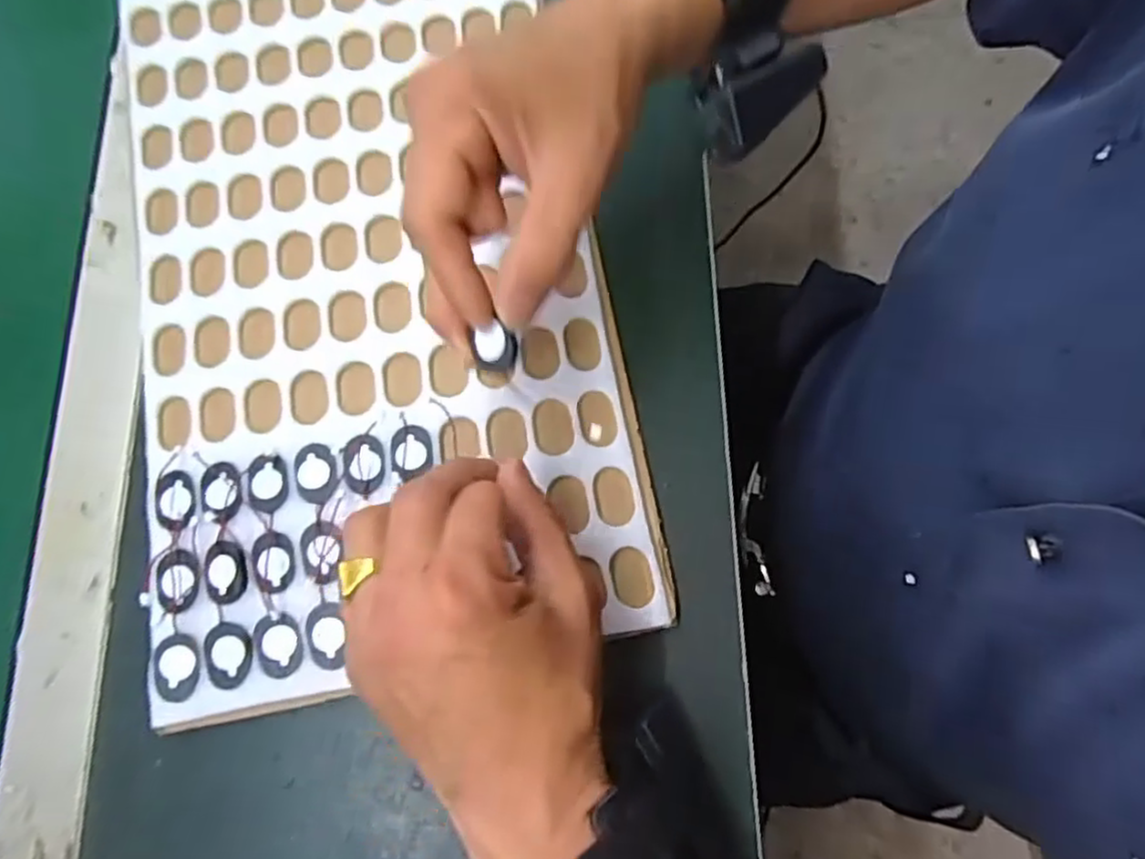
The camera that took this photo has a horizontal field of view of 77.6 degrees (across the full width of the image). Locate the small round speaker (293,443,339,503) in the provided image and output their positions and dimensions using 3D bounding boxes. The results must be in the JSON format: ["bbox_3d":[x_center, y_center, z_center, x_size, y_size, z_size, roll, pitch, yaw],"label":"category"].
[{"bbox_3d":[-0.123,0.020,0.340,0.020,0.004,0.028,-15,77,-2],"label":"small round speaker"}]

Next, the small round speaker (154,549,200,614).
[{"bbox_3d":[-0.183,0.070,0.328,0.021,0.004,0.028,-19,77,-3],"label":"small round speaker"}]

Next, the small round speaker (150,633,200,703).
[{"bbox_3d":[-0.178,0.107,0.321,0.020,0.004,0.028,-6,76,0],"label":"small round speaker"}]

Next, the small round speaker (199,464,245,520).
[{"bbox_3d":[-0.167,0.029,0.338,0.021,0.005,0.027,2,77,2],"label":"small round speaker"}]

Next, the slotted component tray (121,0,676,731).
[{"bbox_3d":[-0.107,-0.077,0.365,0.234,0.012,0.390,-11,77,-1],"label":"slotted component tray"}]

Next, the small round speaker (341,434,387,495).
[{"bbox_3d":[-0.100,0.016,0.341,0.021,0.004,0.027,5,77,2],"label":"small round speaker"}]

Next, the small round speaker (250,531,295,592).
[{"bbox_3d":[-0.140,0.061,0.331,0.020,0.004,0.027,-11,77,-1],"label":"small round speaker"}]

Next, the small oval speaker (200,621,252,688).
[{"bbox_3d":[-0.156,0.101,0.319,0.022,0.004,0.028,4,77,2],"label":"small oval speaker"}]

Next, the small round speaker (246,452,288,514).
[{"bbox_3d":[-0.146,0.025,0.339,0.019,0.004,0.027,-11,77,-1],"label":"small round speaker"}]

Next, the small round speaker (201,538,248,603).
[{"bbox_3d":[-0.161,0.065,0.328,0.020,0.004,0.028,-14,77,-2],"label":"small round speaker"}]

